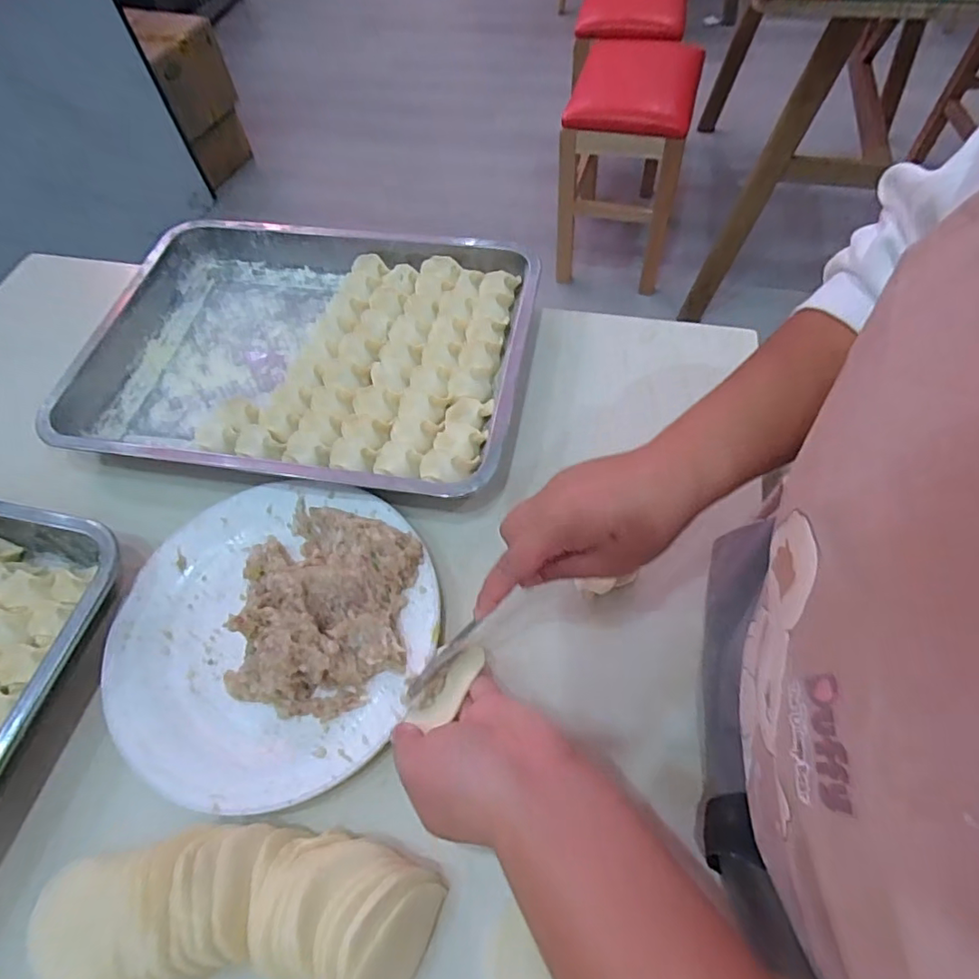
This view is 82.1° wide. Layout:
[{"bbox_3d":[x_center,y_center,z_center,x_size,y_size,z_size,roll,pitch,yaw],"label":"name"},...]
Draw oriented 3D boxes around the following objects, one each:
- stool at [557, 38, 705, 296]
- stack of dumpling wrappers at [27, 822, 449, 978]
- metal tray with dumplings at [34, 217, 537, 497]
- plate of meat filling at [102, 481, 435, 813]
[{"bbox_3d":[0.366,-0.880,1.526,0.298,0.442,0.382,12,60,11],"label":"stool"},{"bbox_3d":[-0.133,0.228,0.302,0.209,0.048,0.081,0,59,3],"label":"stack of dumpling wrappers"},{"bbox_3d":[-0.167,-0.131,0.520,0.400,0.047,0.288,7,59,8],"label":"metal tray with dumplings"},{"bbox_3d":[-0.150,0.090,0.389,0.217,0.037,0.220,-2,58,3],"label":"plate of meat filling"}]

